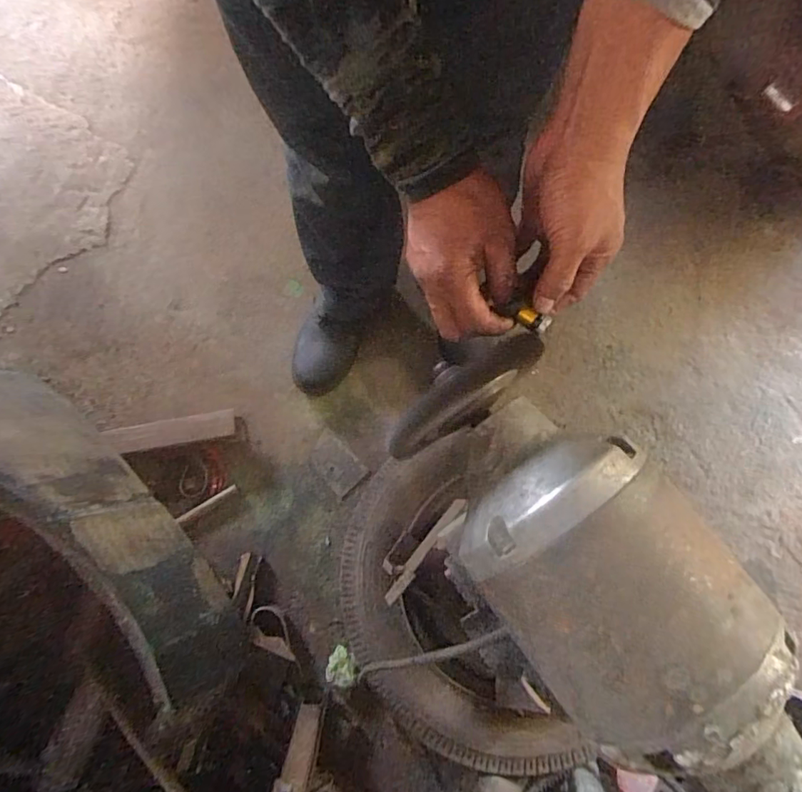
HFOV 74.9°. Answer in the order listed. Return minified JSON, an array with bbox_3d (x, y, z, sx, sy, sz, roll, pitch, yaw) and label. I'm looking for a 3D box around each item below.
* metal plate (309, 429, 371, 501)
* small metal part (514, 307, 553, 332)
[{"bbox_3d":[-0.118,0.125,0.950,0.116,0.009,0.068,44,80,11],"label":"metal plate"},{"bbox_3d":[0.102,-0.059,0.403,0.027,0.012,0.012,17,77,6],"label":"small metal part"}]

